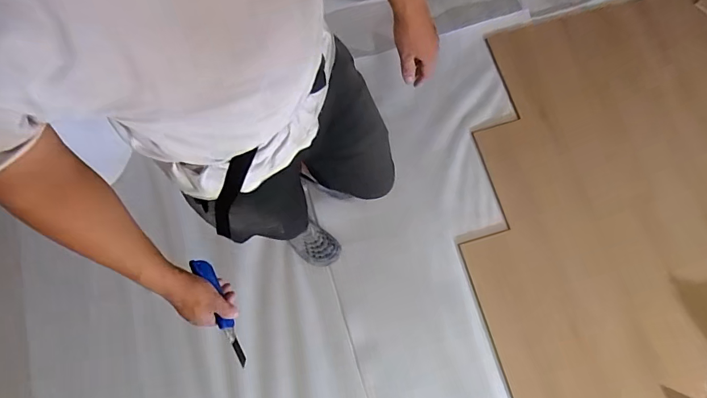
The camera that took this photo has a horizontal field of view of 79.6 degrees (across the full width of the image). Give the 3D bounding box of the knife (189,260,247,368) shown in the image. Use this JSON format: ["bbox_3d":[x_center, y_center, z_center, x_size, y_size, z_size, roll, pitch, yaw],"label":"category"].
[{"bbox_3d":[-0.216,0.186,0.689,0.025,0.029,0.191,-21,92,-6],"label":"knife"}]

